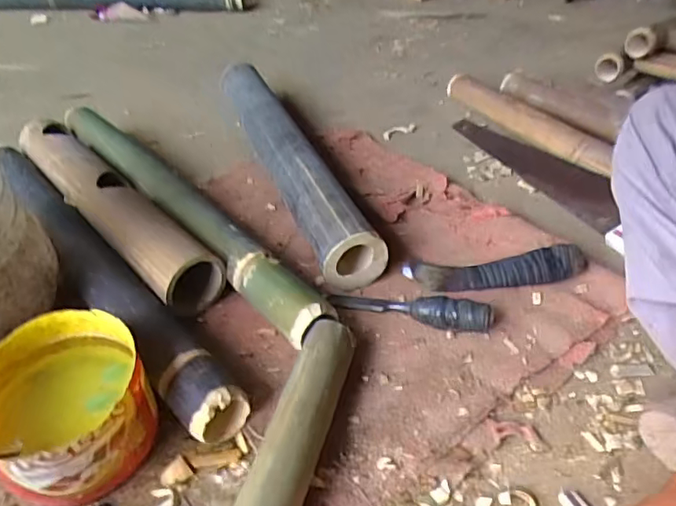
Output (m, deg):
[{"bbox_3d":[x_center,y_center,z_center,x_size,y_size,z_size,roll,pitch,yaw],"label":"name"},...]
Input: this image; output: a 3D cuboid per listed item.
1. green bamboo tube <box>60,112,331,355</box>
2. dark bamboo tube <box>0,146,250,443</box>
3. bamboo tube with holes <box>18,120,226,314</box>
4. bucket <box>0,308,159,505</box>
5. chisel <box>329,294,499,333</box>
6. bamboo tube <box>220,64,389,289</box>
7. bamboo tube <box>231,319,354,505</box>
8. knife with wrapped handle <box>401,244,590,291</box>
[{"bbox_3d":[-0.232,-0.070,0.771,0.054,0.061,0.638,-30,49,-30],"label":"green bamboo tube"},{"bbox_3d":[-0.317,0.008,0.683,0.073,0.068,0.622,-31,49,-31],"label":"dark bamboo tube"},{"bbox_3d":[-0.329,-0.078,0.769,0.081,0.073,0.499,-32,50,-30],"label":"bamboo tube with holes"},{"bbox_3d":[-0.256,0.145,0.513,0.148,0.094,0.155,0,42,0],"label":"bucket"},{"bbox_3d":[0.081,0.059,0.632,0.192,0.038,0.028,13,44,15],"label":"chisel"},{"bbox_3d":[-0.084,-0.167,0.864,0.085,0.085,0.602,-15,44,-16],"label":"bamboo tube"},{"bbox_3d":[-0.042,0.173,0.500,0.064,0.057,0.254,11,43,13],"label":"bamboo tube"},{"bbox_3d":[0.193,0.022,0.681,0.214,0.033,0.044,-7,41,12],"label":"knife with wrapped handle"}]

